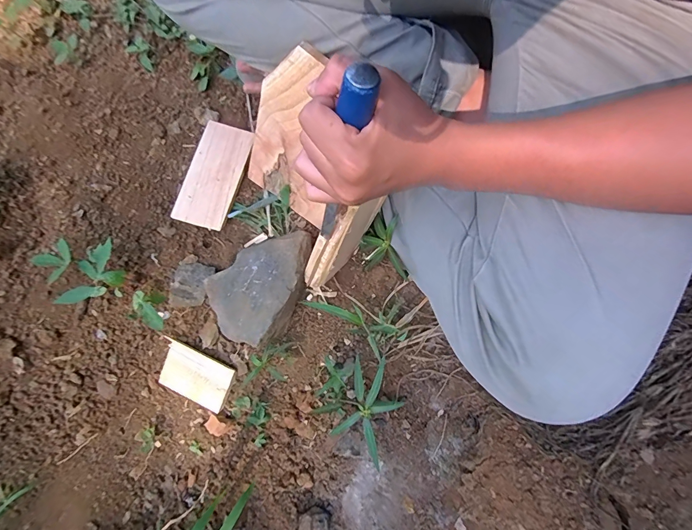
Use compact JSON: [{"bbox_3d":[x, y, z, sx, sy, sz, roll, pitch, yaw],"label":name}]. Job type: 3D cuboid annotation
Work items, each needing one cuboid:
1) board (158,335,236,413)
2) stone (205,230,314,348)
[{"bbox_3d":[-0.217,0.160,0.526,0.107,0.006,0.069,24,96,7],"label":"board"},{"bbox_3d":[-0.115,0.019,0.499,0.111,0.063,0.169,29,80,7],"label":"stone"}]

